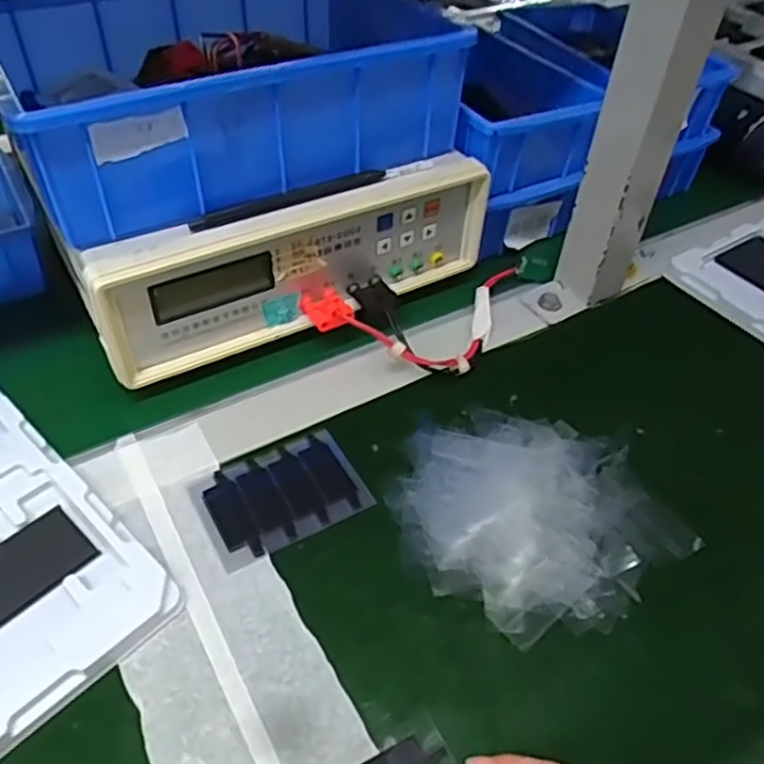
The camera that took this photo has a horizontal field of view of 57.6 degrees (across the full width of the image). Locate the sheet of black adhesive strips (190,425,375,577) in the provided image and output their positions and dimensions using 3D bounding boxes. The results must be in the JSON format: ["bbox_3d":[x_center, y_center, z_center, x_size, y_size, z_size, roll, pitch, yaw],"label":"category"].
[{"bbox_3d":[-0.061,0.066,0.417,0.094,0.004,0.065,-21,51,-23],"label":"sheet of black adhesive strips"}]

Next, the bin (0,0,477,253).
[{"bbox_3d":[-0.111,-0.199,0.482,0.271,0.100,0.187,-22,51,-23],"label":"bin"}]

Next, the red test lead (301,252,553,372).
[{"bbox_3d":[0.040,-0.070,0.531,0.117,0.033,0.183,28,50,21],"label":"red test lead"}]

